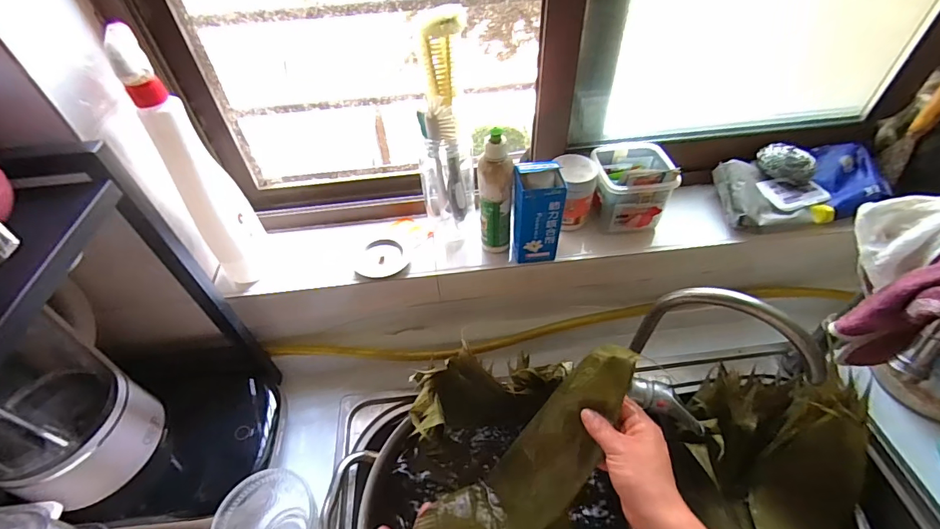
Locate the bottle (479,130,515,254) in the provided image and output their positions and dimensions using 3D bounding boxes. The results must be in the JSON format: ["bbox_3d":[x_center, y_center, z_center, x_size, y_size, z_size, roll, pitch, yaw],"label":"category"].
[{"bbox_3d":[0.034,-0.087,0.565,0.044,0.162,0.042,-1,48,2],"label":"bottle"}]

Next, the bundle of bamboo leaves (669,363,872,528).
[{"bbox_3d":[0.391,0.295,0.549,0.231,0.174,0.326,11,49,13],"label":"bundle of bamboo leaves"}]

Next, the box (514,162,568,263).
[{"bbox_3d":[0.088,-0.066,0.562,0.063,0.137,0.047,0,48,3],"label":"box"}]

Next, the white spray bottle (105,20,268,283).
[{"bbox_3d":[-0.317,-0.108,0.509,0.067,0.293,0.071,-27,52,-20],"label":"white spray bottle"}]

